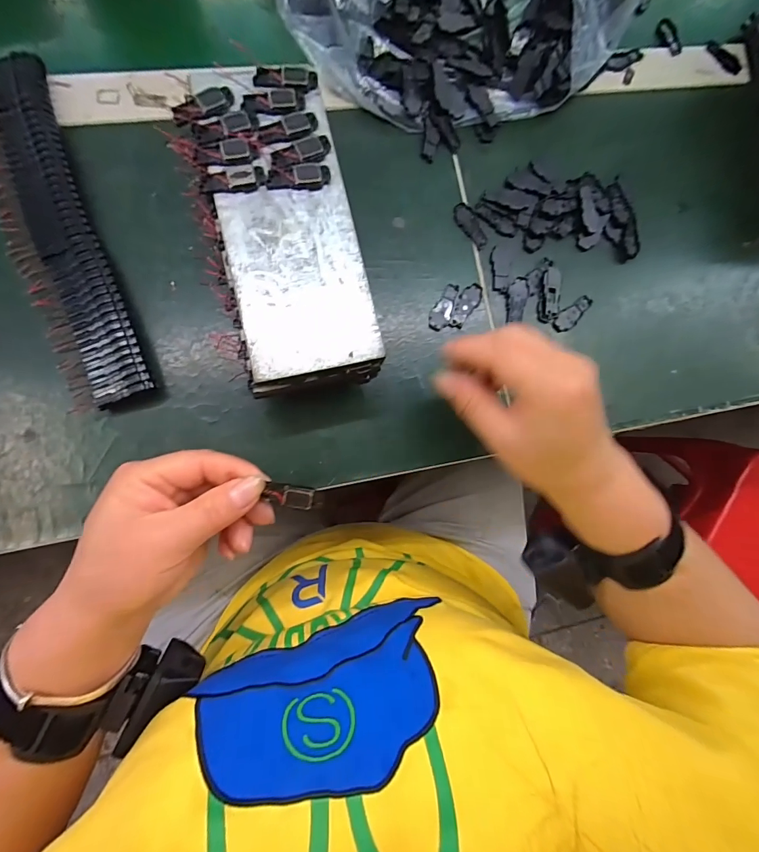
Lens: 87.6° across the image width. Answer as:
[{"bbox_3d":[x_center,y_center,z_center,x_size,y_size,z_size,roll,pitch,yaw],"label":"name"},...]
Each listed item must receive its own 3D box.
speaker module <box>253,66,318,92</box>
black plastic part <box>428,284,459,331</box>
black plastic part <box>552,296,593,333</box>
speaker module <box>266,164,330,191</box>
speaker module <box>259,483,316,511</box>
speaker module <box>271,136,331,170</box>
[{"bbox_3d":[-0.059,-0.220,0.250,0.039,0.004,0.015,-1,84,-8],"label":"speaker module"},{"bbox_3d":[0.051,-0.094,0.311,0.016,0.004,0.039,28,81,-4],"label":"black plastic part"},{"bbox_3d":[0.160,-0.092,0.326,0.038,0.006,0.015,-43,91,-10],"label":"black plastic part"},{"bbox_3d":[-0.050,-0.154,0.244,0.037,0.004,0.014,-5,85,-8],"label":"speaker module"},{"bbox_3d":[-0.051,0.040,0.224,0.027,0.005,0.013,8,83,-1],"label":"speaker module"},{"bbox_3d":[-0.048,-0.169,0.244,0.039,0.004,0.015,-24,88,-9],"label":"speaker module"}]

